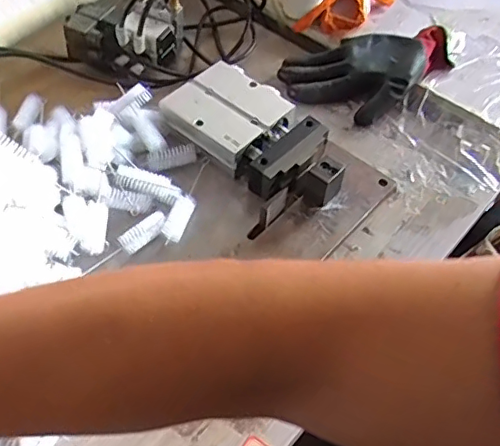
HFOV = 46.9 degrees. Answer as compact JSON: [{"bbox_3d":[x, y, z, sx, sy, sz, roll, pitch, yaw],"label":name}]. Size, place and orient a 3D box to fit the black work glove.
[{"bbox_3d":[0.141,-0.190,0.697,0.192,0.046,0.128,-30,61,-23],"label":"black work glove"}]

